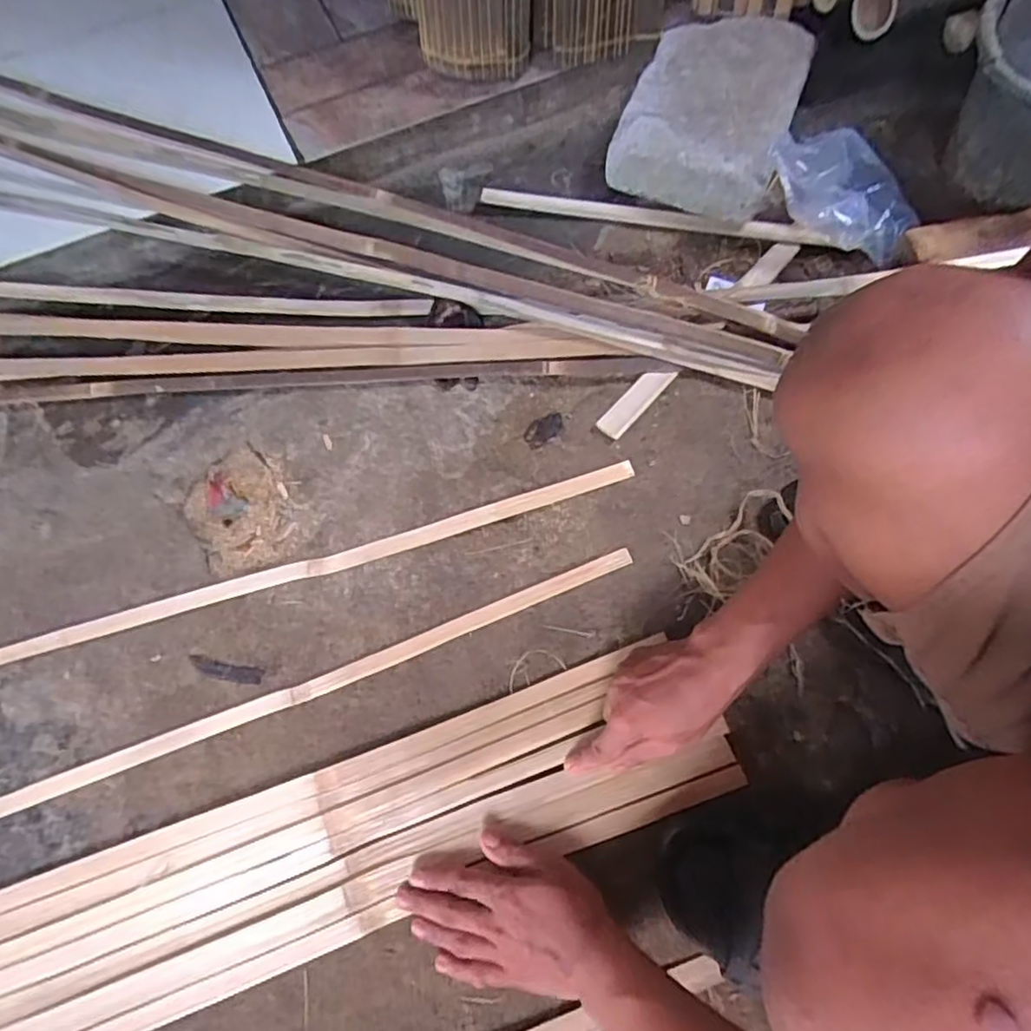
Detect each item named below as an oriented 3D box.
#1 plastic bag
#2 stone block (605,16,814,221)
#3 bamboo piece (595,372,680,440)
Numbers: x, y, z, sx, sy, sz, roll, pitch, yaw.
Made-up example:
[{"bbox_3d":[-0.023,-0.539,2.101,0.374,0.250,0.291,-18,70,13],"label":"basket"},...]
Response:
[{"bbox_3d":[0.386,-0.384,0.750,0.177,0.099,0.117,26,70,11],"label":"plastic bag"},{"bbox_3d":[0.255,-0.523,0.826,0.193,0.087,0.292,20,69,9],"label":"stone block"},{"bbox_3d":[0.136,-0.130,0.711,0.030,0.012,0.109,38,72,15],"label":"bamboo piece"}]

